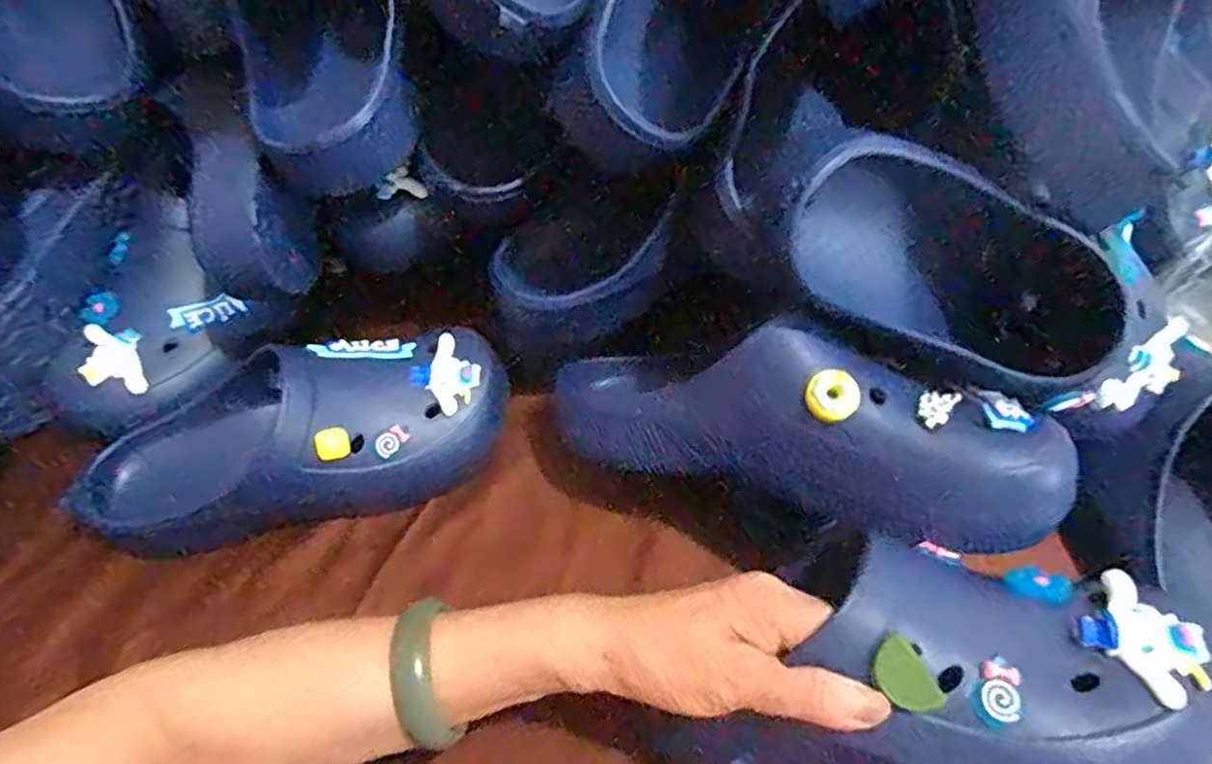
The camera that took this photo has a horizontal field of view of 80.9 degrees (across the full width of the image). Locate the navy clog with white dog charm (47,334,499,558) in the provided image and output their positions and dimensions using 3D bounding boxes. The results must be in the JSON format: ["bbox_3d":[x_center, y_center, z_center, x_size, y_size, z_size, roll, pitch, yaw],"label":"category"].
[{"bbox_3d":[-0.200,0.030,0.450,0.264,0.075,0.102,-10,55,-6],"label":"navy clog with white dog charm"}]

